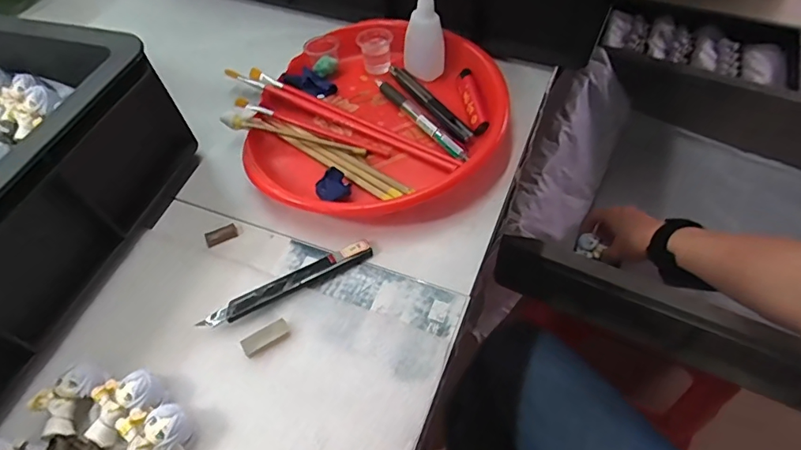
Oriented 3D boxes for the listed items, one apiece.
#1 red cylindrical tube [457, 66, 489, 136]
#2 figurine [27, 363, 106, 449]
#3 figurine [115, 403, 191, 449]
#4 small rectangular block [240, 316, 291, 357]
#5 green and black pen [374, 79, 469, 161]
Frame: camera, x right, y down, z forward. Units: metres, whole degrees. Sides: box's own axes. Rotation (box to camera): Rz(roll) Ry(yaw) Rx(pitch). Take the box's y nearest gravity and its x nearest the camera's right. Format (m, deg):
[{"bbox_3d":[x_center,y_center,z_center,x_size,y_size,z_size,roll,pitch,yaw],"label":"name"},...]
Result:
[{"bbox_3d":[0.071,-0.122,0.481,0.014,0.017,0.085,-8,55,-1],"label":"red cylindrical tube"},{"bbox_3d":[-0.225,0.124,0.328,0.034,0.027,0.064,7,57,6],"label":"figurine"},{"bbox_3d":[-0.161,0.142,0.309,0.040,0.026,0.055,18,59,13],"label":"figurine"},{"bbox_3d":[-0.099,0.083,0.358,0.035,0.006,0.014,-33,61,-18],"label":"small rectangular block"},{"bbox_3d":[0.018,-0.105,0.468,0.013,0.013,0.134,-33,59,-17],"label":"green and black pen"}]

